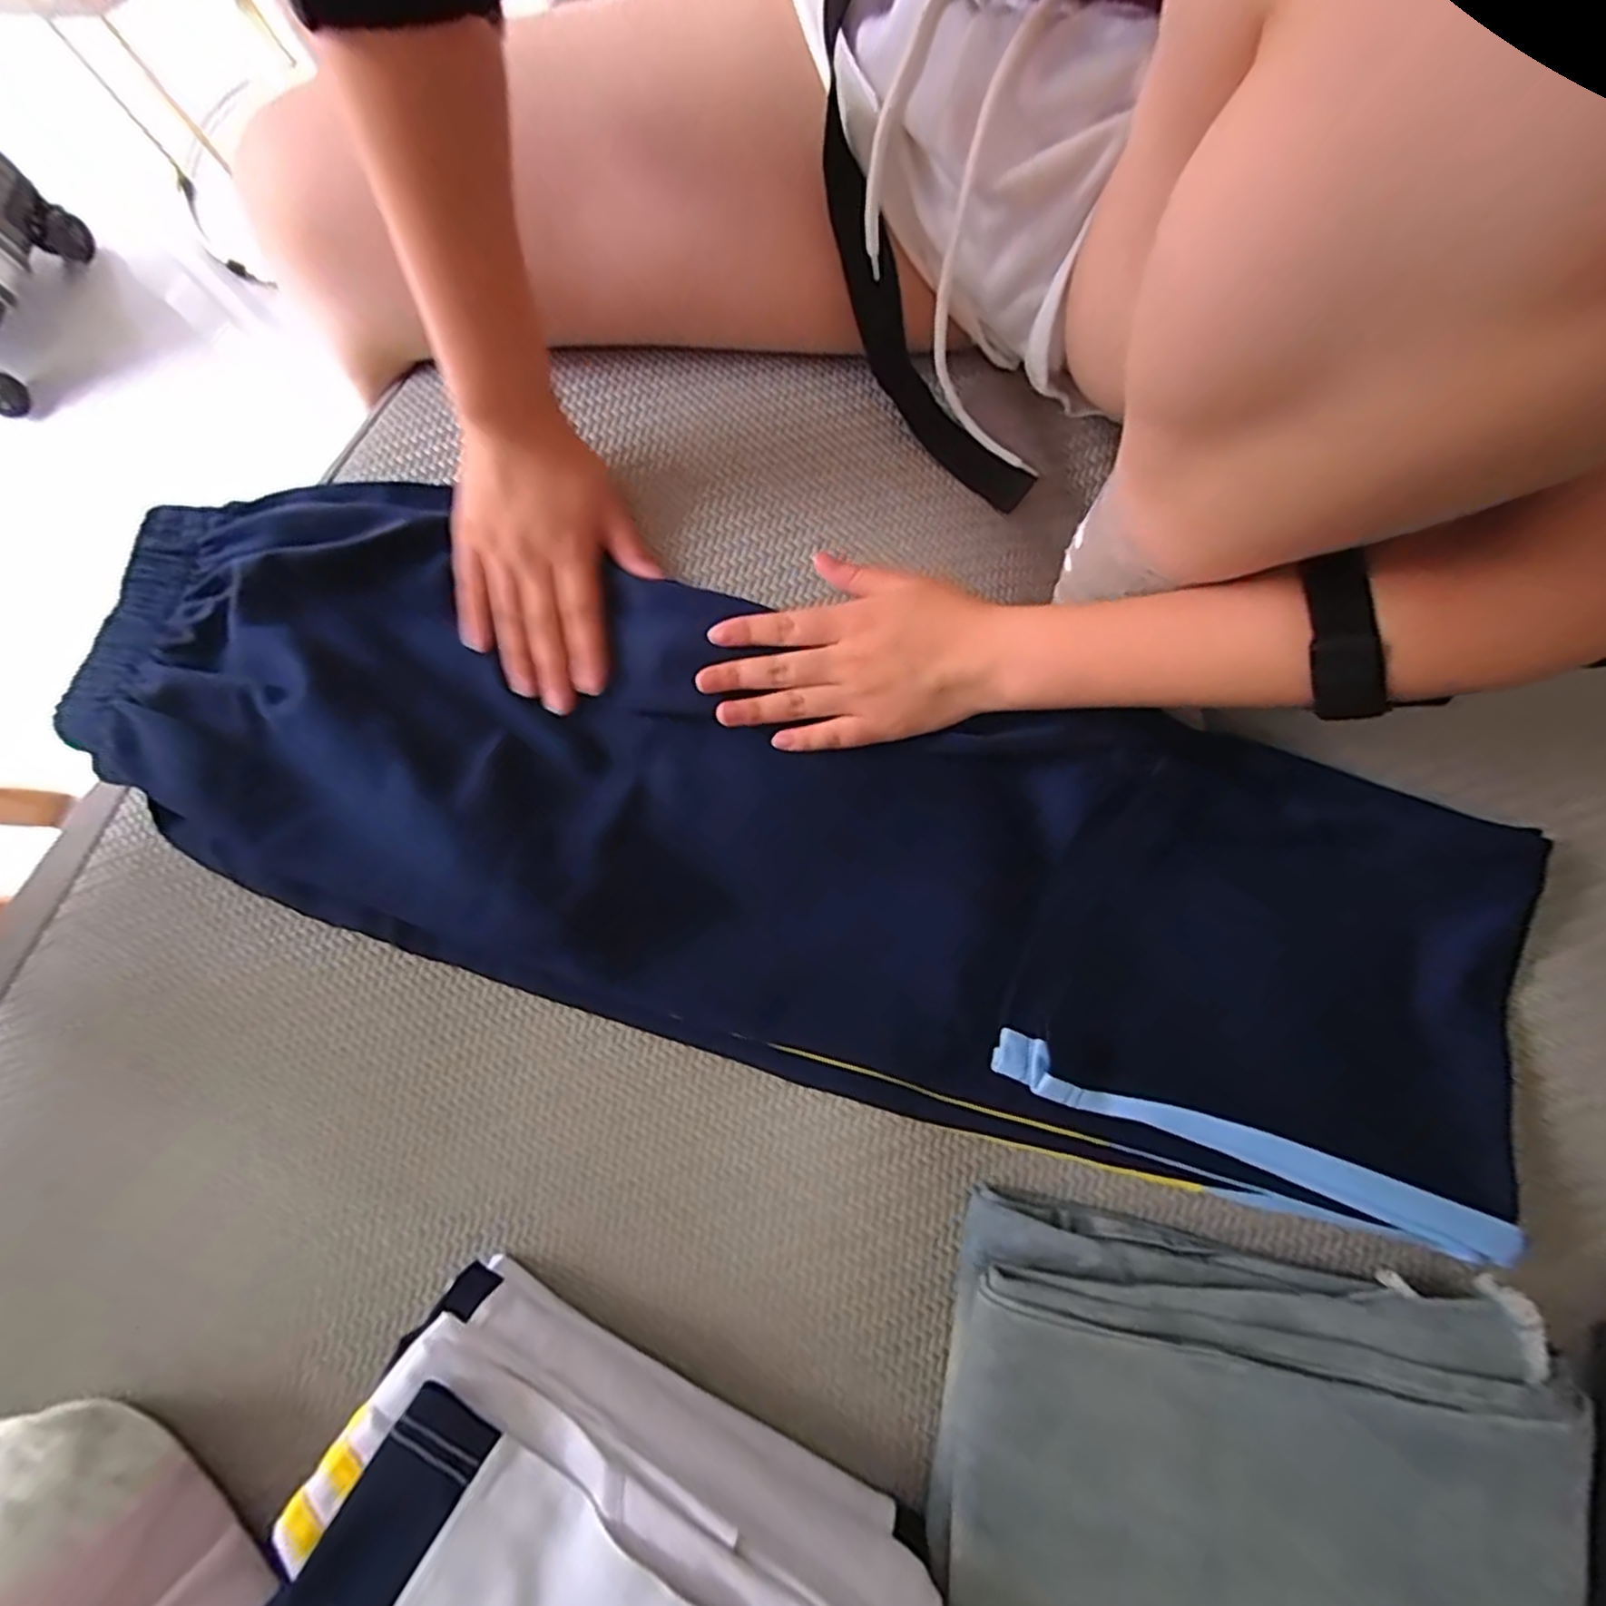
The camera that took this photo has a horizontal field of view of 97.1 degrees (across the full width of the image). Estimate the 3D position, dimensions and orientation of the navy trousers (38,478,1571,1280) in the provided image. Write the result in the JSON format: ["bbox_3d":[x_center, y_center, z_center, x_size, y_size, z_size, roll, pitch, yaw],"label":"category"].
[{"bbox_3d":[-0.003,0.013,0.371,0.728,0.056,0.235,16,77,0],"label":"navy trousers"}]

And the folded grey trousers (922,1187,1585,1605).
[{"bbox_3d":[0.191,0.312,0.309,0.254,0.058,0.217,7,82,2],"label":"folded grey trousers"}]

